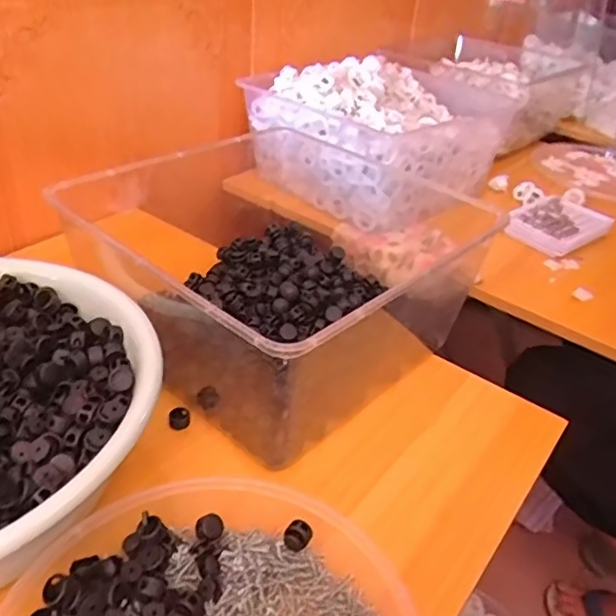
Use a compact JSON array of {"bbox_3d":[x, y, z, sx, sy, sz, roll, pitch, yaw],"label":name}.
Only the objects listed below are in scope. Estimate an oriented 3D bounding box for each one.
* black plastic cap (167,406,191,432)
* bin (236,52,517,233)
[{"bbox_3d":[-0.107,0.092,0.491,0.017,0.014,0.018,5,36,-3],"label":"black plastic cap"},{"bbox_3d":[0.127,-0.270,0.873,0.359,0.138,0.272,-25,46,-36],"label":"bin"}]

